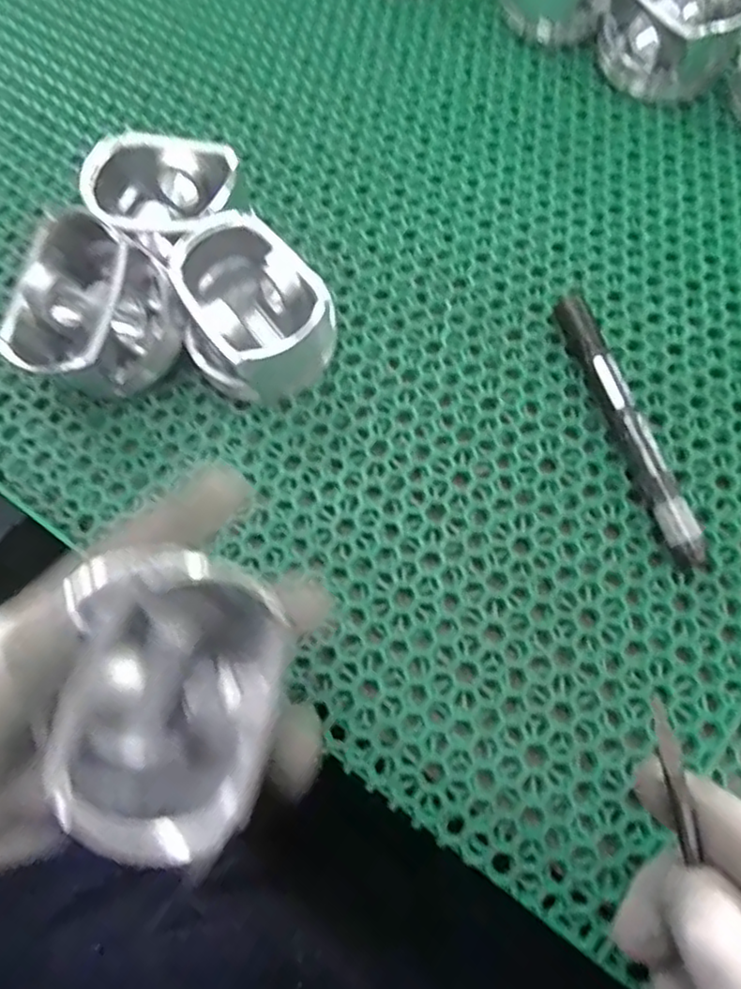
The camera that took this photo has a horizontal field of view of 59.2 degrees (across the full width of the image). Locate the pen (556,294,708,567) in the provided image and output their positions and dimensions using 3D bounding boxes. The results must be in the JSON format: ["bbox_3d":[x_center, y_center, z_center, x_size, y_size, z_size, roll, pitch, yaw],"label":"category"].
[{"bbox_3d":[0.121,-0.033,0.312,0.015,0.017,0.142,-17,70,-5],"label":"pen"}]

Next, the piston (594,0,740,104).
[{"bbox_3d":[0.177,-0.277,0.384,0.065,0.051,0.075,-17,70,-5],"label":"piston"}]

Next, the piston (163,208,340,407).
[{"bbox_3d":[-0.060,-0.088,0.321,0.063,0.048,0.076,-42,75,-13],"label":"piston"}]

